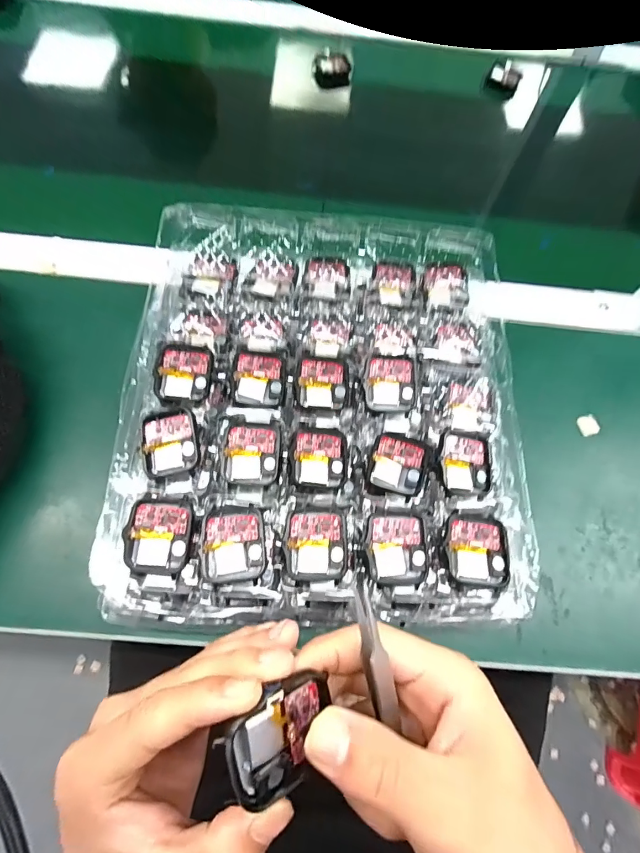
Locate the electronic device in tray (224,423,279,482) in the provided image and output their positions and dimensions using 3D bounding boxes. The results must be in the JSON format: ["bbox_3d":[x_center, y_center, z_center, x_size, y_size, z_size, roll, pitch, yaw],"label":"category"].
[{"bbox_3d":[-0.045,0.018,0.281,0.035,0.010,0.039,1,68,-4],"label":"electronic device in tray"}]

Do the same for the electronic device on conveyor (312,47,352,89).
[{"bbox_3d":[0.015,-0.461,0.549,0.047,0.028,0.026,-1,68,-5],"label":"electronic device on conveyor"}]

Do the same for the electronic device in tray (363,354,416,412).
[{"bbox_3d":[0.050,-0.031,0.305,0.035,0.011,0.038,1,68,-4],"label":"electronic device in tray"}]

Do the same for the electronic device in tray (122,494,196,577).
[{"bbox_3d":[-0.096,0.065,0.253,0.037,0.007,0.044,7,67,-1],"label":"electronic device in tray"}]

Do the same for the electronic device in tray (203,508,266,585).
[{"bbox_3d":[-0.052,0.071,0.256,0.036,0.008,0.042,-2,68,-5],"label":"electronic device in tray"}]

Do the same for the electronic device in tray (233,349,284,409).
[{"bbox_3d":[-0.043,-0.033,0.303,0.033,0.010,0.040,3,67,-3],"label":"electronic device in tray"}]

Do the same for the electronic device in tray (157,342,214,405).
[{"bbox_3d":[-0.094,-0.037,0.301,0.037,0.012,0.044,0,68,-4],"label":"electronic device in tray"}]

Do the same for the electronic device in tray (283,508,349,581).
[{"bbox_3d":[-0.002,0.073,0.262,0.037,0.013,0.040,3,68,-3],"label":"electronic device in tray"}]

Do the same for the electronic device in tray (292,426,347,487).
[{"bbox_3d":[0.000,0.022,0.287,0.036,0.013,0.041,2,68,-3],"label":"electronic device in tray"}]

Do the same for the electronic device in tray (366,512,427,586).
[{"bbox_3d":[0.047,0.077,0.265,0.037,0.017,0.042,2,68,-3],"label":"electronic device in tray"}]

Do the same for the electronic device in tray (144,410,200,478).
[{"bbox_3d":[-0.097,0.010,0.277,0.035,0.013,0.040,-10,69,-8],"label":"electronic device in tray"}]

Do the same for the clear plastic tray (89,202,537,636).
[{"bbox_3d":[0.006,-0.023,0.303,0.267,0.035,0.296,2,68,-1],"label":"clear plastic tray"}]

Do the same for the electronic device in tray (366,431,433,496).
[{"bbox_3d":[0.055,0.026,0.287,0.040,0.014,0.042,13,67,1],"label":"electronic device in tray"}]

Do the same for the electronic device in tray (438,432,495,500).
[{"bbox_3d":[0.098,0.025,0.286,0.037,0.010,0.043,4,67,-3],"label":"electronic device in tray"}]

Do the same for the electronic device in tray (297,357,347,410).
[{"bbox_3d":[0.001,-0.031,0.305,0.035,0.005,0.039,5,67,-2],"label":"electronic device in tray"}]

